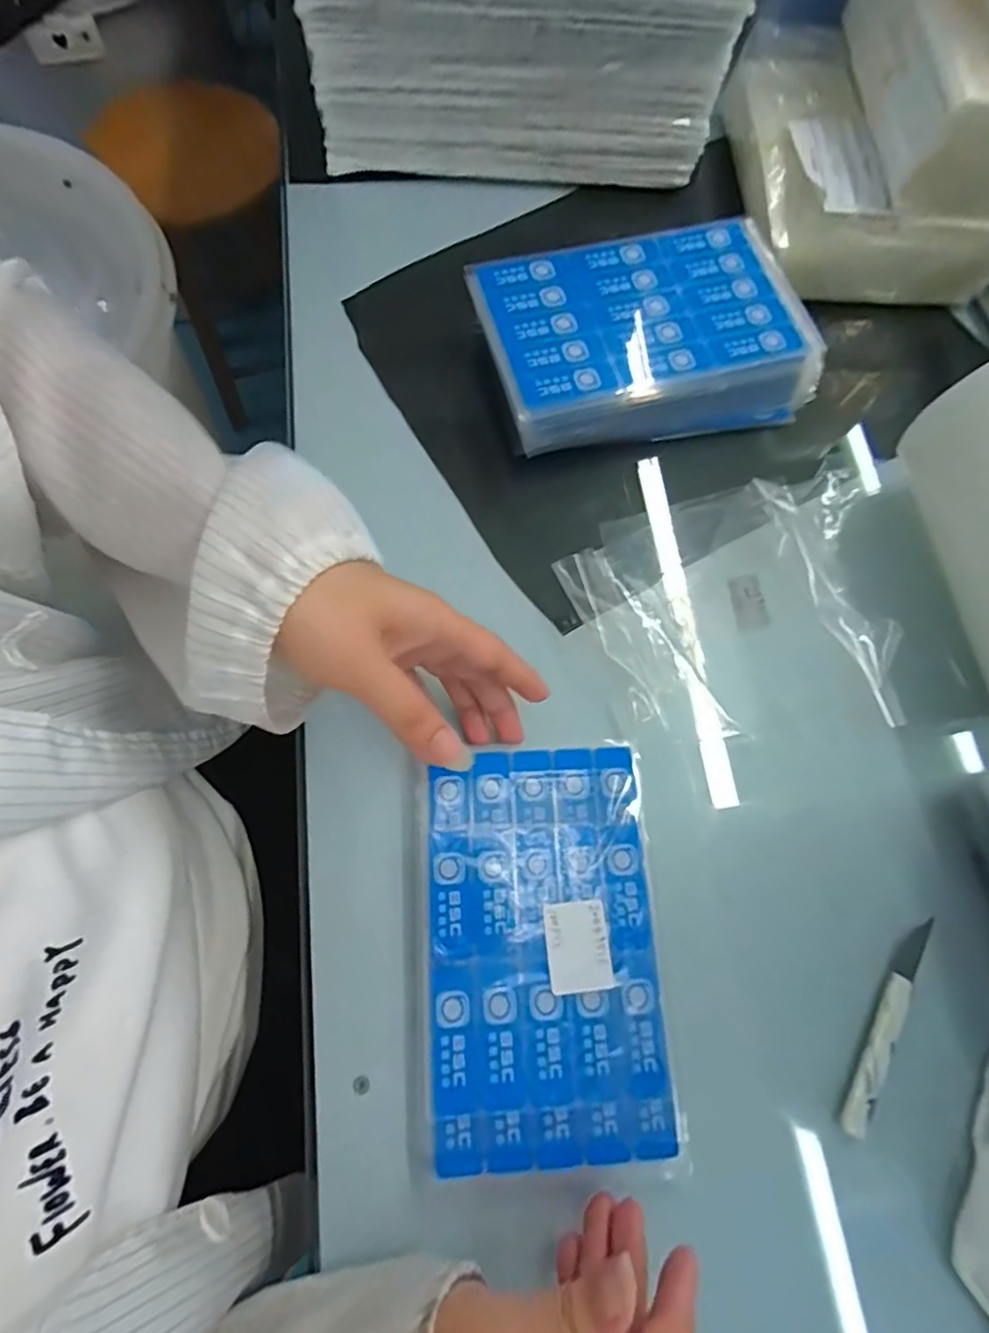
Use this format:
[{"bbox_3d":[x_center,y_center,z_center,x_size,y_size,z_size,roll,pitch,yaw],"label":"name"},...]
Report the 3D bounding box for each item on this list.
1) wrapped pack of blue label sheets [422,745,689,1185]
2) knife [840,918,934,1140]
[{"bbox_3d":[0.024,0.135,0.290,0.114,0.016,0.184,-3,76,0],"label":"wrapped pack of blue label sheets"},{"bbox_3d":[0.194,0.175,0.292,0.013,0.012,0.105,32,75,7],"label":"knife"}]

